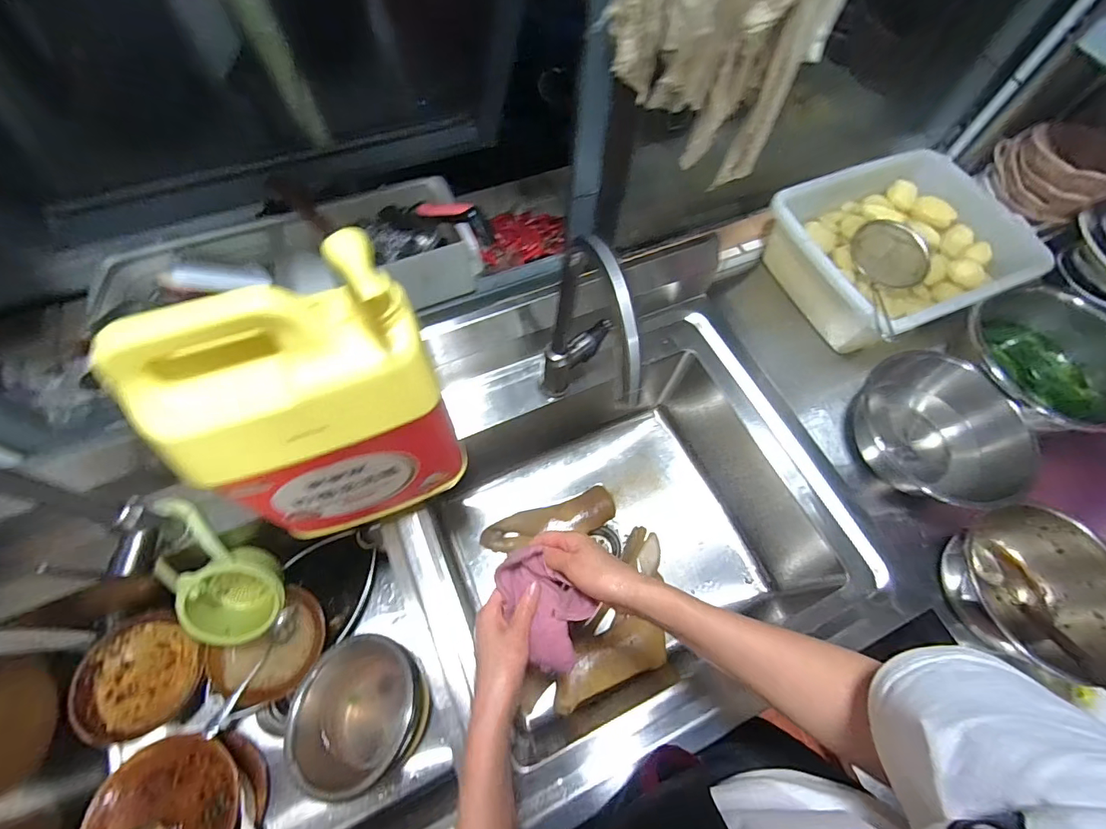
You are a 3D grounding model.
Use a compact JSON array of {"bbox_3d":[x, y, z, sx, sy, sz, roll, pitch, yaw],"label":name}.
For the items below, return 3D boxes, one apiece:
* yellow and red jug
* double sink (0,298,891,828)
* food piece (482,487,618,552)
[{"bbox_3d":[-0.218,0.008,0.461,0.225,0.310,0.113,-26,69,-15],"label":"yellow and red jug"},{"bbox_3d":[-0.163,0.290,0.695,1.207,0.246,0.513,-23,68,-13],"label":"double sink"},{"bbox_3d":[-0.006,0.200,0.865,0.248,0.031,0.069,-15,66,-10],"label":"food piece"}]

